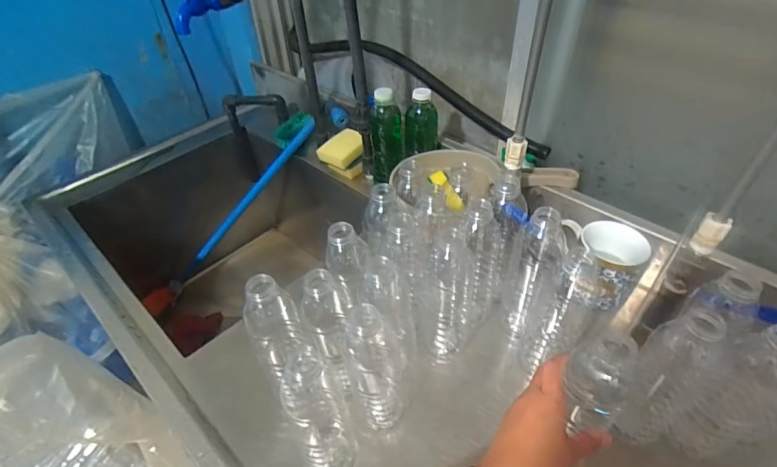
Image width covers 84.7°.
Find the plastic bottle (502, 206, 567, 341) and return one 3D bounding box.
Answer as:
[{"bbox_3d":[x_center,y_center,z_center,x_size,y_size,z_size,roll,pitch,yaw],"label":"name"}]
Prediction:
[{"bbox_3d":[0.188,0.059,0.553,0.058,0.216,0.066,14,46,17],"label":"plastic bottle"}]

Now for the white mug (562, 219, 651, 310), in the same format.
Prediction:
[{"bbox_3d":[0.304,0.043,0.615,0.110,0.090,0.077,12,45,15],"label":"white mug"}]

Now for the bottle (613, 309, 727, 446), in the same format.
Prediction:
[{"bbox_3d":[0.285,0.154,0.443,0.058,0.208,0.056,-29,49,-25],"label":"bottle"}]

